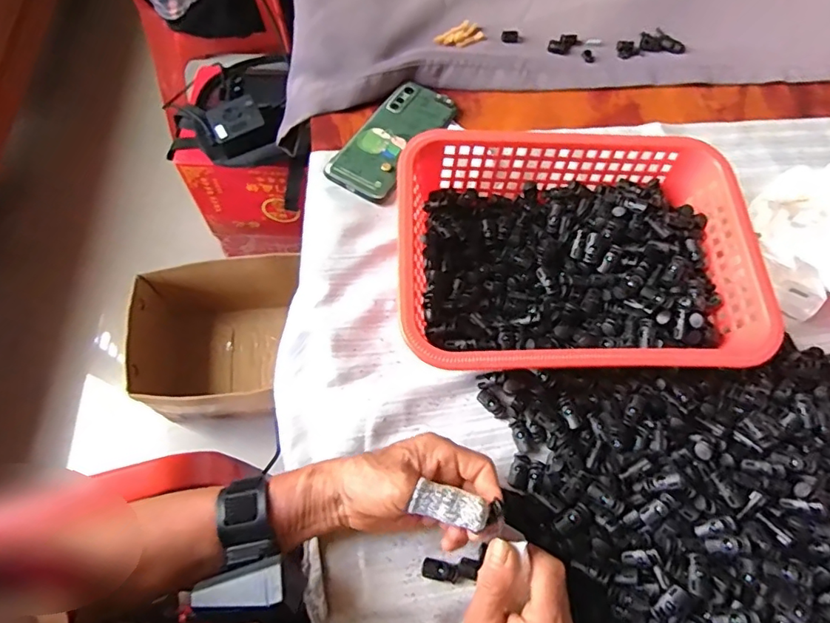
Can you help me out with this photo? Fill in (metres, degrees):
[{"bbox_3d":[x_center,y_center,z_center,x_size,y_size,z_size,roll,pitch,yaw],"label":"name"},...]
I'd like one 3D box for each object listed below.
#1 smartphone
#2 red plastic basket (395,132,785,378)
[{"bbox_3d":[-0.023,-0.187,0.557,0.073,0.007,0.161,32,70,11],"label":"smartphone"},{"bbox_3d":[0.137,-0.047,0.462,0.297,0.073,0.214,1,67,-1],"label":"red plastic basket"}]

